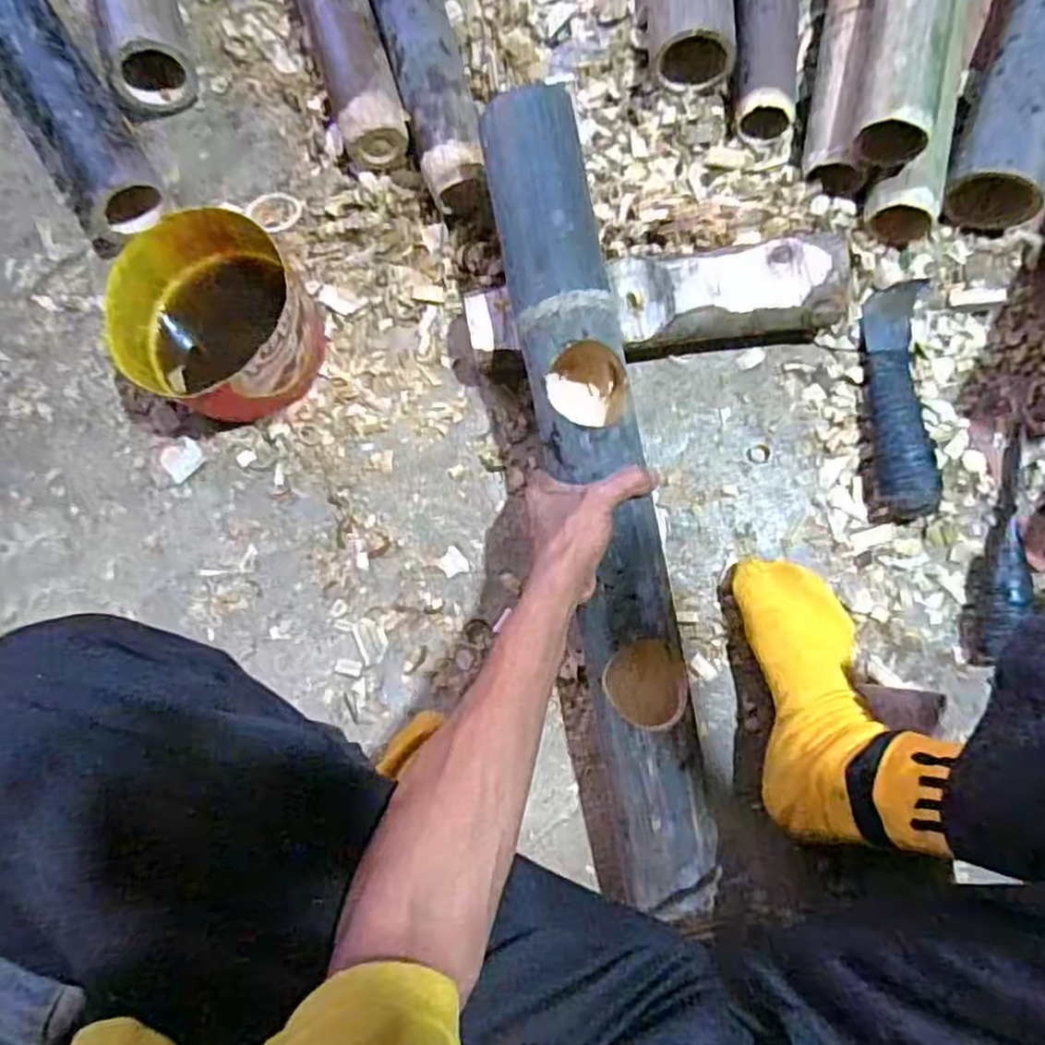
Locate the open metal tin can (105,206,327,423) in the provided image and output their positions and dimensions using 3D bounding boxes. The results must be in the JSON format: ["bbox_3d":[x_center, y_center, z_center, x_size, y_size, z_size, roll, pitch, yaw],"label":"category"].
[{"bbox_3d":[-0.256,-0.171,0.632,0.152,0.091,0.148,0,83,3],"label":"open metal tin can"}]

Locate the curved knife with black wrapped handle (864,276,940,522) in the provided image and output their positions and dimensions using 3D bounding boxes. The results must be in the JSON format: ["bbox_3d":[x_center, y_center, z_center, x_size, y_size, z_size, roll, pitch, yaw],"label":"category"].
[{"bbox_3d":[0.318,-0.108,0.614,0.053,0.034,0.206,0,84,3],"label":"curved knife with black wrapped handle"}]

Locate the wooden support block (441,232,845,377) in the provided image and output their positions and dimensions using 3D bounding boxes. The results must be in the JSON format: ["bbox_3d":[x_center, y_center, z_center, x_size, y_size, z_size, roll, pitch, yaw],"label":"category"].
[{"bbox_3d":[0.100,-0.180,0.627,0.330,0.067,0.074,-7,83,2],"label":"wooden support block"}]

